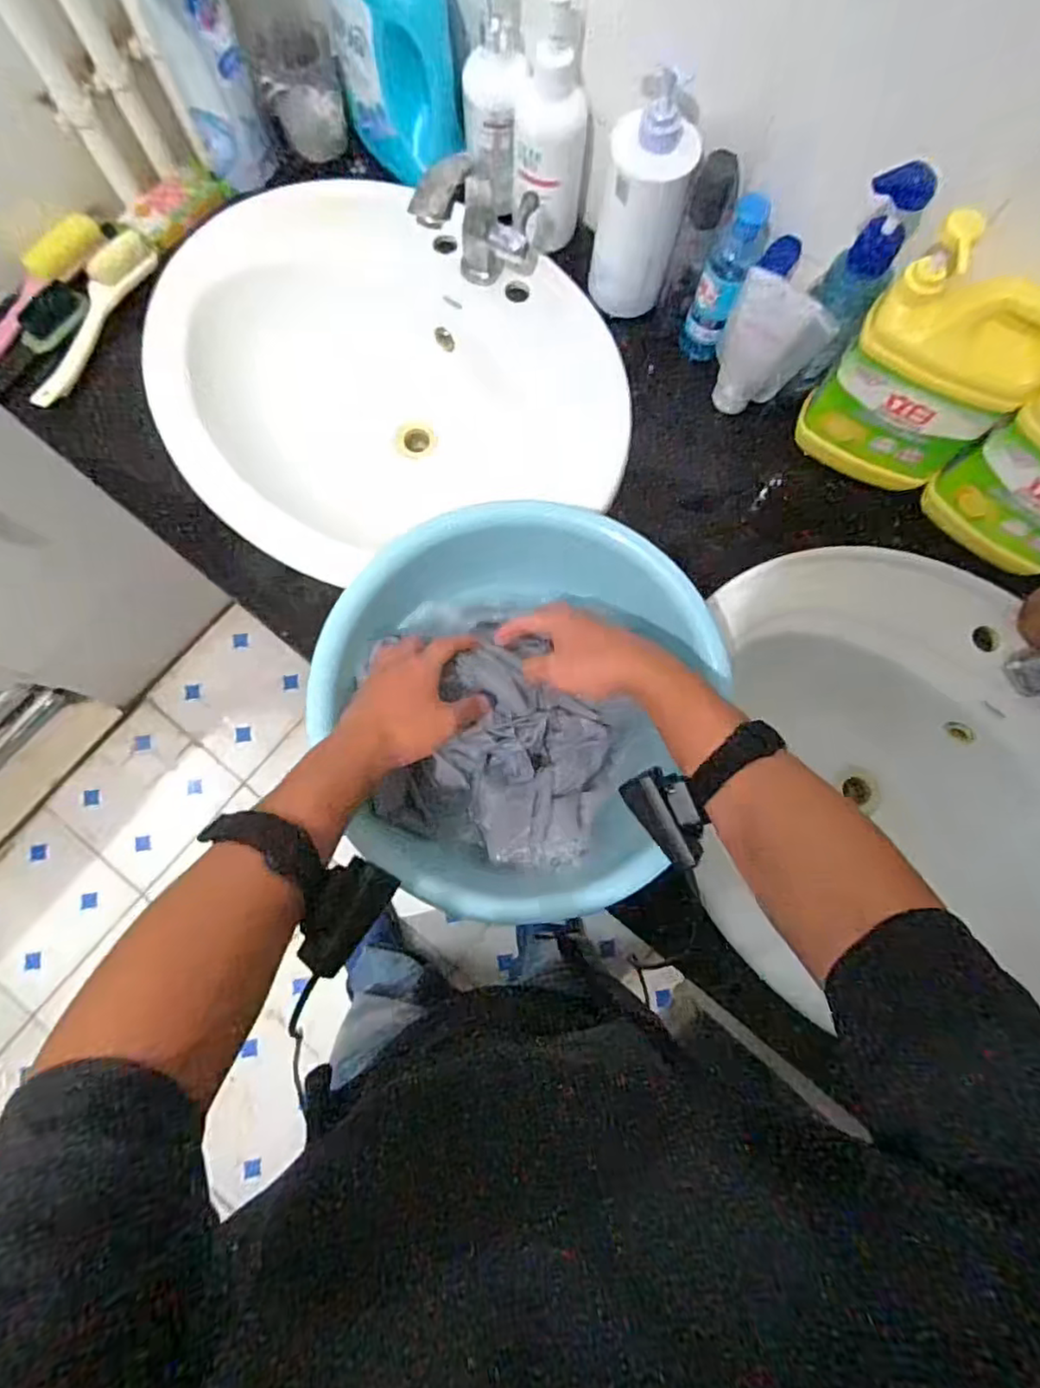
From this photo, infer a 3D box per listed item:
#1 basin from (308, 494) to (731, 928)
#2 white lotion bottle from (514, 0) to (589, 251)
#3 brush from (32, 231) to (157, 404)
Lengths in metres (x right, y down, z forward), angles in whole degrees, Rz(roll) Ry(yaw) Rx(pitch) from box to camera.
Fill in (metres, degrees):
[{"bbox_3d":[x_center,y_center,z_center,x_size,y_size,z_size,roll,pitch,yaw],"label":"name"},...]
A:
[{"bbox_3d":[-0.010,0.008,0.554,0.296,0.100,0.318,0,79,-2],"label":"basin"},{"bbox_3d":[0.033,-0.554,0.629,0.072,0.208,0.065,6,78,0],"label":"white lotion bottle"},{"bbox_3d":[-0.455,-0.400,0.673,0.032,0.033,0.216,24,79,3],"label":"brush"}]

